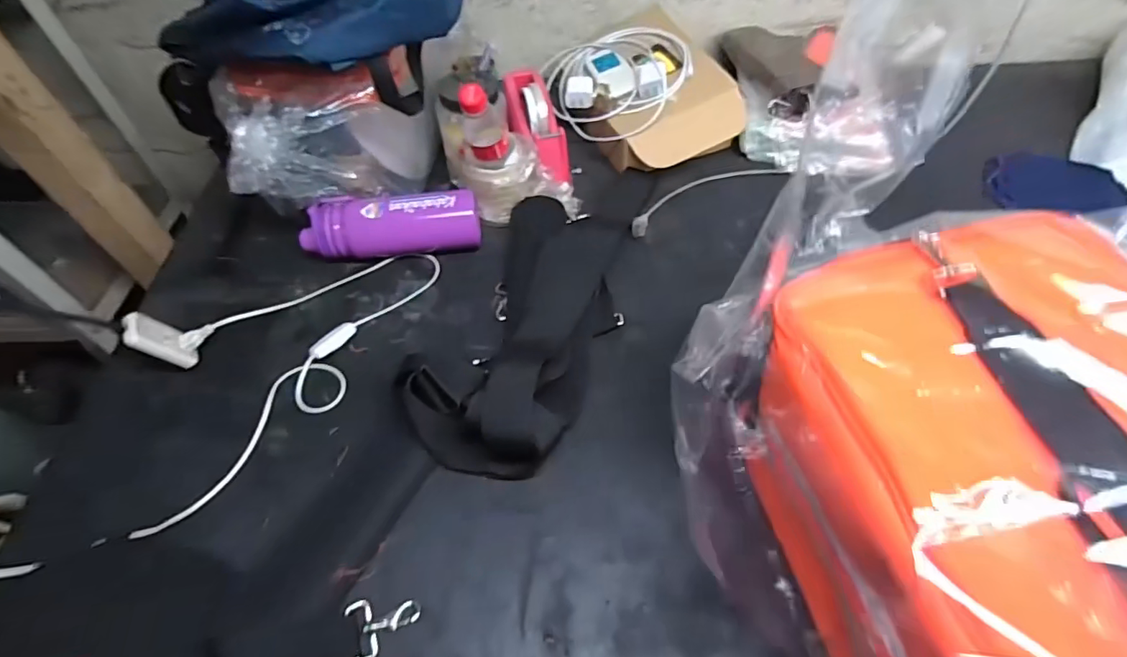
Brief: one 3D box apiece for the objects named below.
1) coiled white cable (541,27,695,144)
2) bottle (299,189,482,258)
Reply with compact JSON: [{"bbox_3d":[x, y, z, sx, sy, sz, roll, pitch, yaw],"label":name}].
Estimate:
[{"bbox_3d":[0.082,-0.431,0.877,0.258,0.073,0.210,26,58,21],"label":"coiled white cable"},{"bbox_3d":[-0.232,-0.142,0.717,0.226,0.082,0.069,-11,53,-5],"label":"bottle"}]

